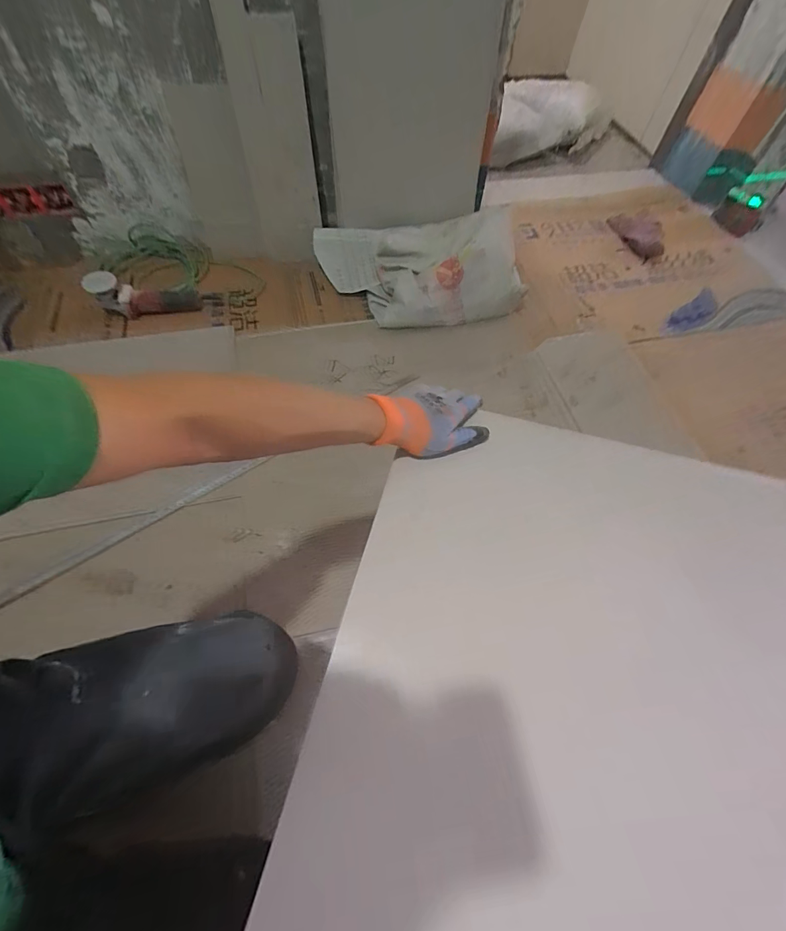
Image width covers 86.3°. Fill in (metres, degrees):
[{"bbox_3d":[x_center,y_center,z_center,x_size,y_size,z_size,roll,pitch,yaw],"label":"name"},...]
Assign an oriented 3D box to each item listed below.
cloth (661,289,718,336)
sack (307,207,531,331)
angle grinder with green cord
[{"bbox_3d":[0.862,-0.431,1.204,0.266,0.018,0.083,-34,67,-20],"label":"cloth"},{"bbox_3d":[0.062,-0.524,1.139,0.555,0.188,0.246,-2,61,-2],"label":"sack"},{"bbox_3d":[-0.685,-0.549,1.175,0.280,0.109,0.280,-8,61,-7],"label":"angle grinder with green cord"}]

